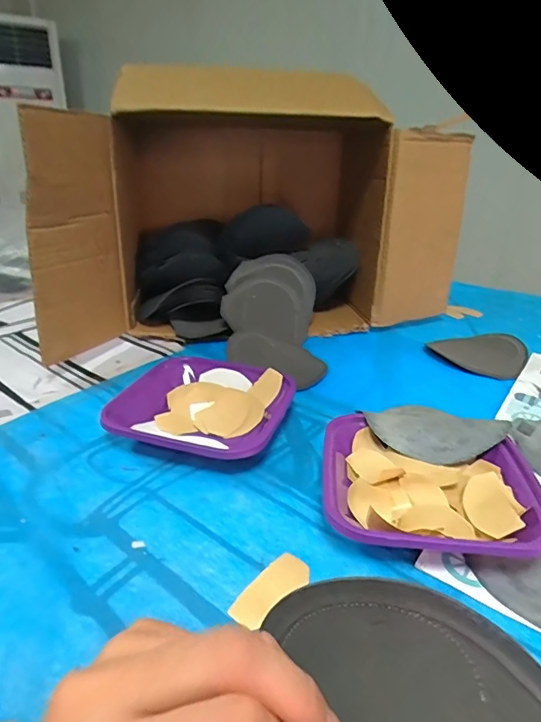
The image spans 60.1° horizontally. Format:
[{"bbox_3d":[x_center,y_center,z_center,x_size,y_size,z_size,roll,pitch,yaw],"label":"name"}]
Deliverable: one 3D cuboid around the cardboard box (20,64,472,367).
[{"bbox_3d":[-0.058,-0.264,0.851,0.671,0.351,0.412,-10,28,-23],"label":"cardboard box"}]

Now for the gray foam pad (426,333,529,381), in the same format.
[{"bbox_3d":[0.339,-0.014,0.730,0.129,0.024,0.136,-9,27,-26],"label":"gray foam pad"}]

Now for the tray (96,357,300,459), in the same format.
[{"bbox_3d":[-0.075,0.055,0.542,0.184,0.040,0.183,10,25,15],"label":"tray"}]

